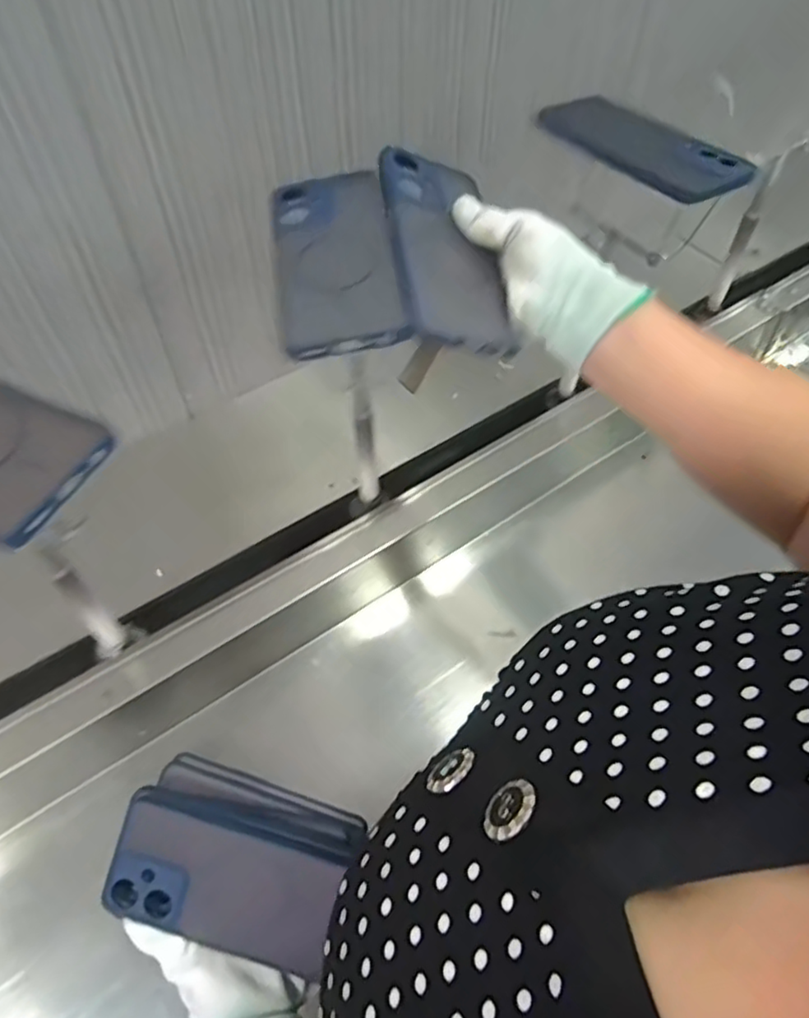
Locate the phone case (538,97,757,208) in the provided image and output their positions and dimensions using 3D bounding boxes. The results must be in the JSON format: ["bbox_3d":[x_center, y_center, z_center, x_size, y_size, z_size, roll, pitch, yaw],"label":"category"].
[{"bbox_3d":[0.188,-0.289,0.519,0.071,0.014,0.159,-31,61,-17],"label":"phone case"}]

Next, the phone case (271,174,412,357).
[{"bbox_3d":[-0.045,-0.162,0.424,0.079,0.011,0.172,-8,57,-4],"label":"phone case"}]

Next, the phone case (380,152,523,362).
[{"bbox_3d":[0.027,-0.174,0.433,0.076,0.007,0.166,5,62,-24],"label":"phone case"}]

